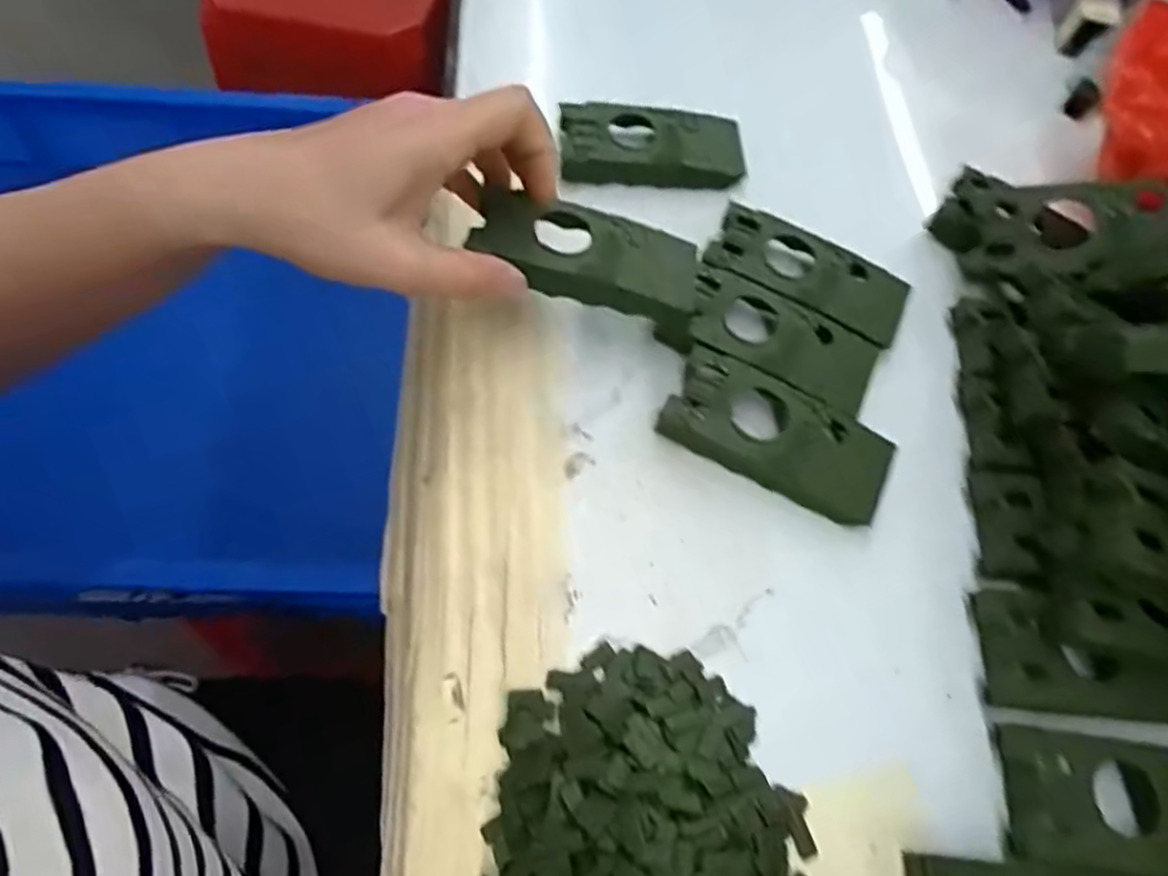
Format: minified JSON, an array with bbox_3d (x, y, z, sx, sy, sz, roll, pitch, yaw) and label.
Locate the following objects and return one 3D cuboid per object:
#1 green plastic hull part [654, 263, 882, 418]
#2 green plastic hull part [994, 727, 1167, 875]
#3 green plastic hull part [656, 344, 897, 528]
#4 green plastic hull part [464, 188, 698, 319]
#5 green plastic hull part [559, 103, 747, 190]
[{"bbox_3d":[0.093,-0.049,0.349,0.102,0.016,0.048,22,64,5],"label":"green plastic hull part"},{"bbox_3d":[0.210,0.139,0.266,0.103,0.012,0.044,8,64,-2],"label":"green plastic hull part"},{"bbox_3d":[0.089,-0.001,0.327,0.101,0.016,0.050,28,65,8],"label":"green plastic hull part"},{"bbox_3d":[0.002,-0.084,0.328,0.101,0.015,0.048,15,67,-7],"label":"green plastic hull part"},{"bbox_3d":[0.038,-0.165,0.399,0.101,0.020,0.045,1,64,-5],"label":"green plastic hull part"}]

